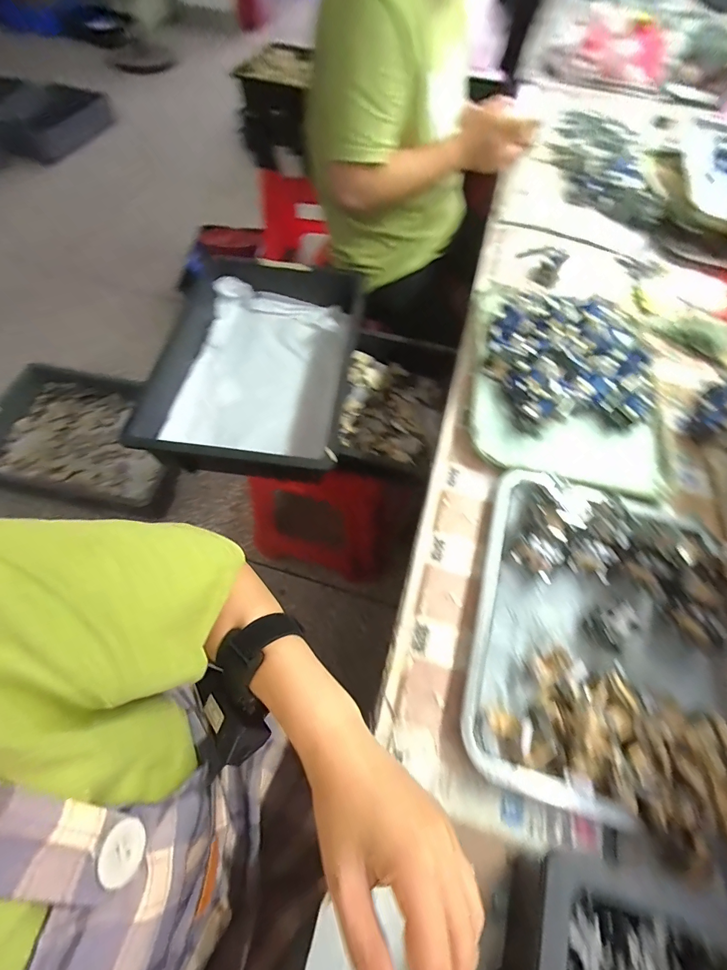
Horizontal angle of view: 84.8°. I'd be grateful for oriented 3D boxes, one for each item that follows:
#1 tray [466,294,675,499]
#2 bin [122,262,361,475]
[{"bbox_3d":[0.279,-0.151,0.547,0.254,0.070,0.331,8,62,1],"label":"tray"},{"bbox_3d":[-0.190,-0.226,0.721,0.336,0.108,0.415,6,62,0],"label":"bin"}]

